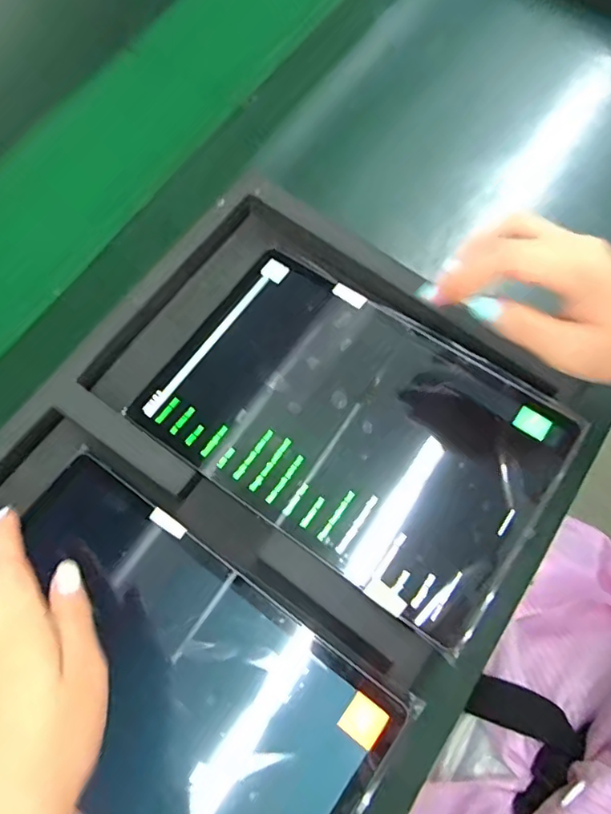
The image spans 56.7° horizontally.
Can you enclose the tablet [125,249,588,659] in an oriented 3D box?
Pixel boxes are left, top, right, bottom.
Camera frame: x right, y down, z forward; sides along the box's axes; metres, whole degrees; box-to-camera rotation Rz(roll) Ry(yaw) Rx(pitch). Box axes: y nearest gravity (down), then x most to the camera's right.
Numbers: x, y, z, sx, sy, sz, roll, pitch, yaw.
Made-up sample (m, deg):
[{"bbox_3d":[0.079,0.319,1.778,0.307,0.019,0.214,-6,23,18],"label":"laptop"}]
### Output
[{"bbox_3d":[0.031,0.011,0.371,0.251,0.006,0.165,32,74,13],"label":"tablet"}]

